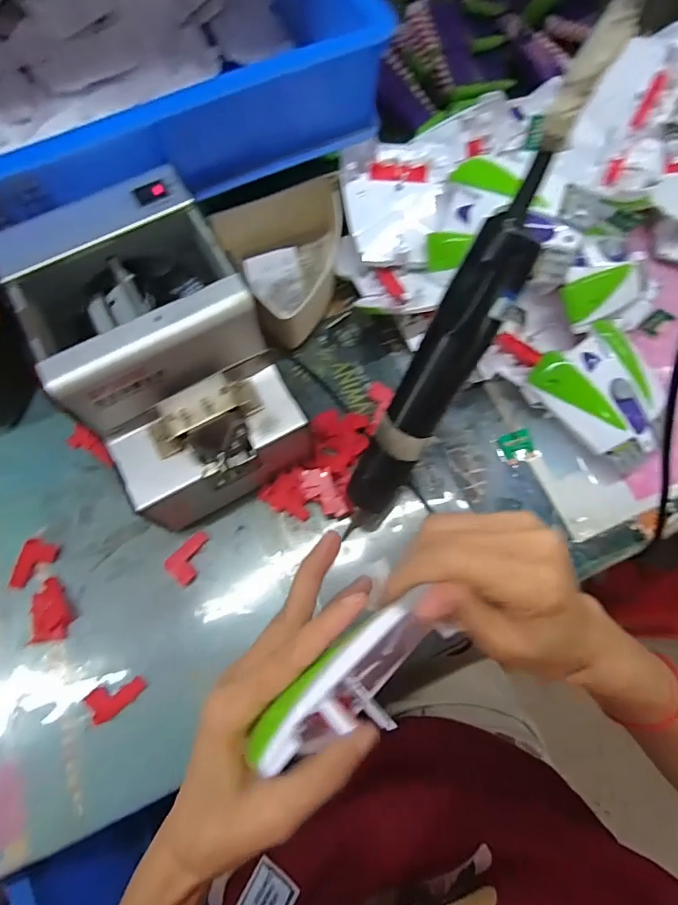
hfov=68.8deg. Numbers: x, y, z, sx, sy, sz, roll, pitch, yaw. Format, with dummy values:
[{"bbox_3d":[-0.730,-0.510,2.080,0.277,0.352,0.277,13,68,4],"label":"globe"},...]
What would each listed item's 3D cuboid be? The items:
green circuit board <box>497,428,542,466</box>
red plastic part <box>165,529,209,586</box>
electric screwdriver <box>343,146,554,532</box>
[{"bbox_3d":[0.146,-0.005,0.403,0.031,0.008,0.024,-14,73,-5],"label":"green circuit board"},{"bbox_3d":[-0.110,0.079,0.374,0.023,0.014,0.037,41,76,12],"label":"red plastic part"},{"bbox_3d":[0.056,-0.042,0.313,0.041,0.265,0.036,31,33,12],"label":"electric screwdriver"}]

